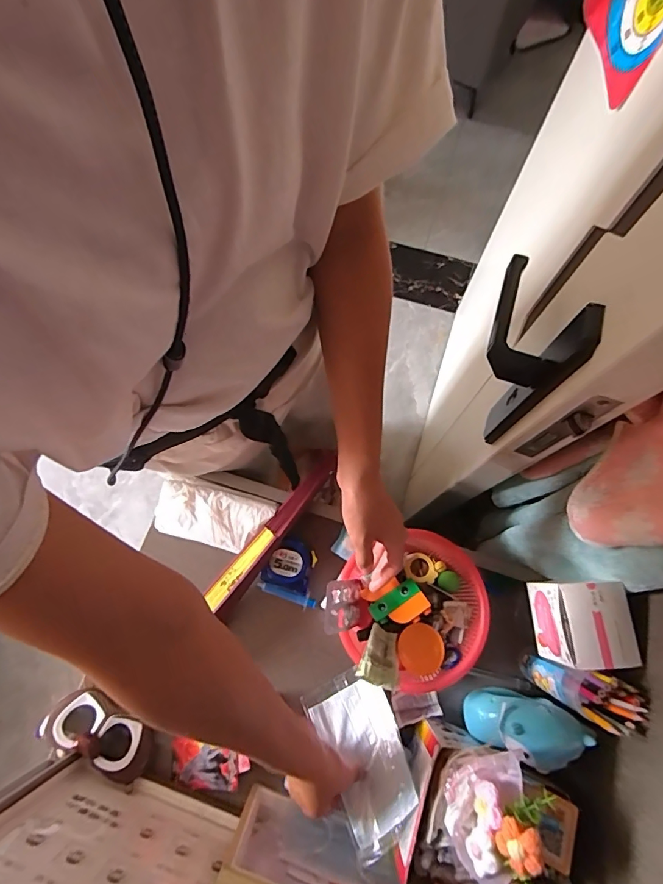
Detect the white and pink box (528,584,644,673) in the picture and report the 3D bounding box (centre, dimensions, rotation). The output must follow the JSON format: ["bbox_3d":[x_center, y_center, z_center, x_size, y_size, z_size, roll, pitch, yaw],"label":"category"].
[{"bbox_3d":[0.263,0.188,0.465,0.070,0.081,0.084,-3,73,-1],"label":"white and pink box"}]

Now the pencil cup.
[{"bbox_3d":[0.259,0.262,0.466,0.055,0.153,0.044,22,74,7],"label":"pencil cup"}]

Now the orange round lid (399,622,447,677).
[{"bbox_3d":[0.106,0.244,0.514,0.053,0.008,0.054,0,73,0],"label":"orange round lid"}]

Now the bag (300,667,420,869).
[{"bbox_3d":[0.034,0.345,0.490,0.091,0.026,0.163,-30,45,-2],"label":"bag"}]

